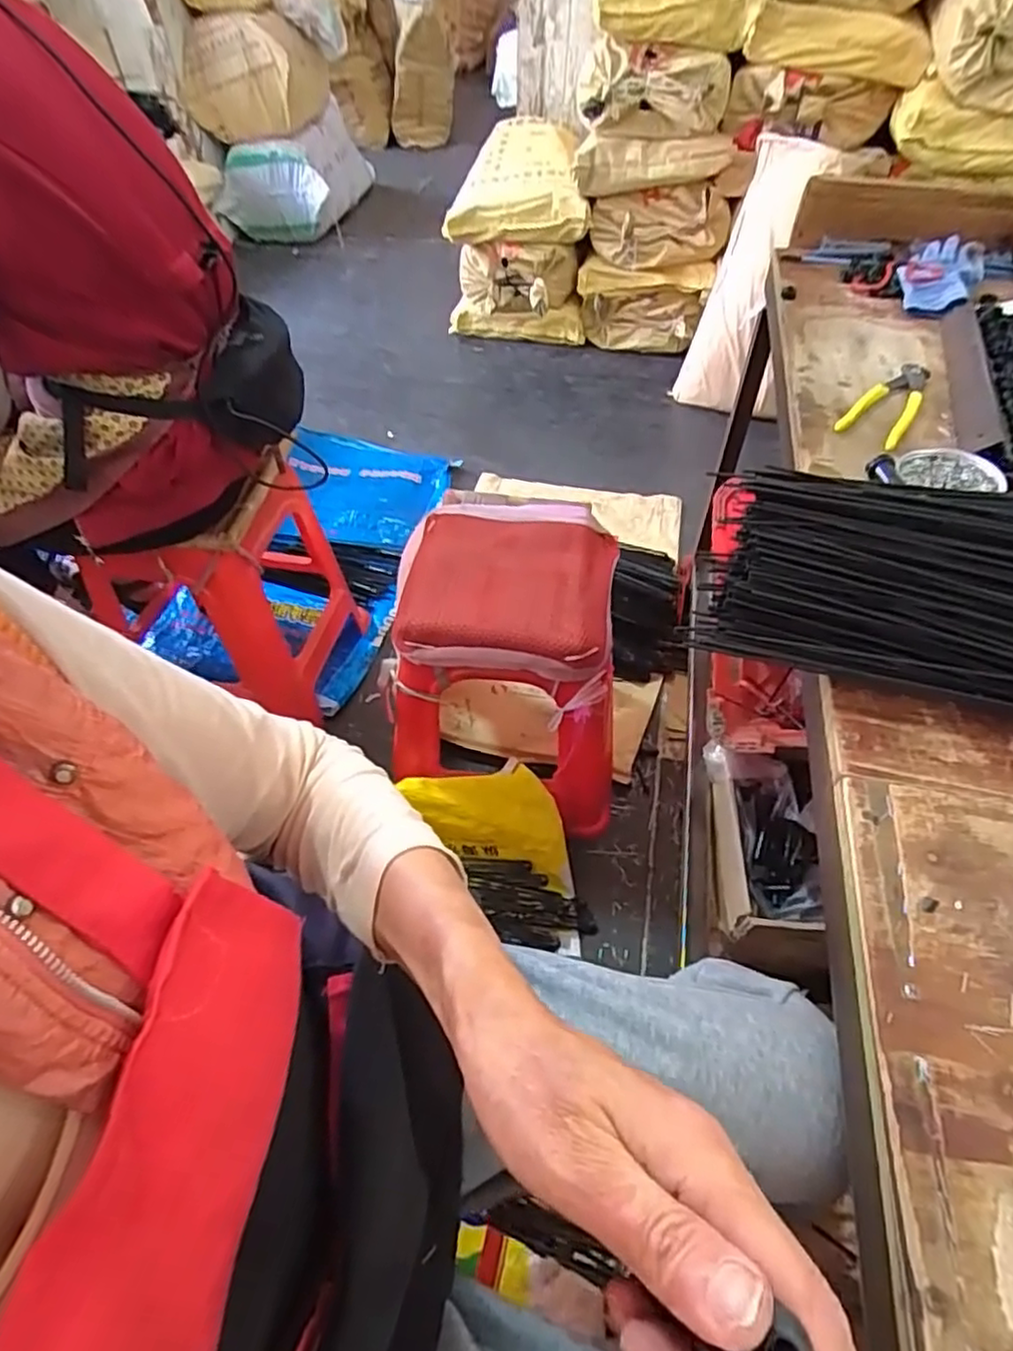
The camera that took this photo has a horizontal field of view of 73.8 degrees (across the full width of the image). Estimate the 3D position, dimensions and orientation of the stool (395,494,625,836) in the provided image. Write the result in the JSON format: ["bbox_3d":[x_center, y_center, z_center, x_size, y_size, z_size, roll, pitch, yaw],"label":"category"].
[{"bbox_3d":[-0.002,0.001,1.115,0.303,0.471,0.327,2,52,1],"label":"stool"}]

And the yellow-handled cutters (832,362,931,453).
[{"bbox_3d":[0.403,-0.290,0.715,0.060,0.013,0.144,30,57,21],"label":"yellow-handled cutters"}]

